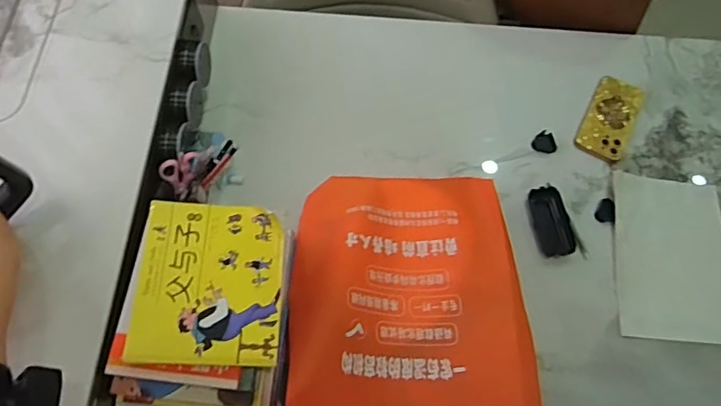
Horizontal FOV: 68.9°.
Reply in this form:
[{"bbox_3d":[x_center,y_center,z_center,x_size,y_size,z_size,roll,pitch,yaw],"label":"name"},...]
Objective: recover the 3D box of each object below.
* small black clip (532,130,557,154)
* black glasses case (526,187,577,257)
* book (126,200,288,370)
[{"bbox_3d":[0.308,-0.101,0.883,0.037,0.008,0.038,-9,68,-6],"label":"small black clip"},{"bbox_3d":[0.300,0.028,0.824,0.054,0.019,0.111,-8,68,-6],"label":"black glasses case"},{"bbox_3d":[-0.175,0.089,0.608,0.167,0.013,0.183,2,67,-2],"label":"book"}]

